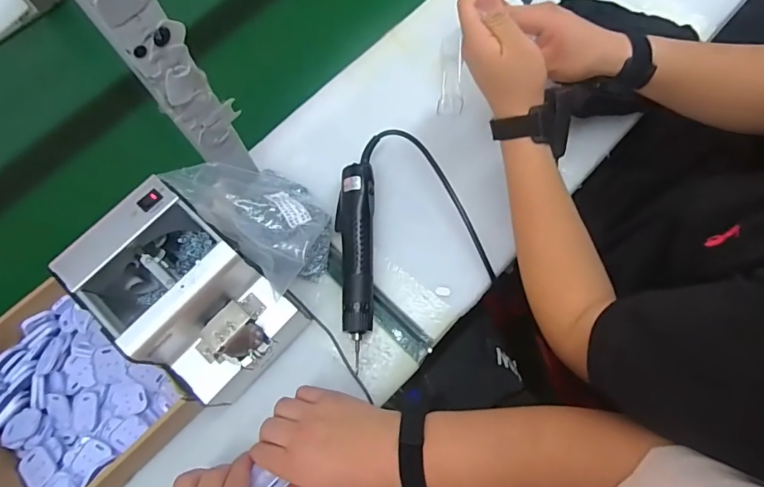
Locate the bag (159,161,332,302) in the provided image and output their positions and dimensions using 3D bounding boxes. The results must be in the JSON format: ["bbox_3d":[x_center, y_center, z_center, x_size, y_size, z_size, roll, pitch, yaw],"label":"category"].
[{"bbox_3d":[-0.120,-0.033,0.481,0.157,0.131,0.103,42,78,13],"label":"bag"}]

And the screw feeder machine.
[{"bbox_3d":[-0.187,0.055,0.456,0.170,0.145,0.122,40,78,13],"label":"screw feeder machine"}]

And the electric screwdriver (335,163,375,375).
[{"bbox_3d":[-0.031,0.017,0.521,0.043,0.035,0.227,0,72,1],"label":"electric screwdriver"}]

